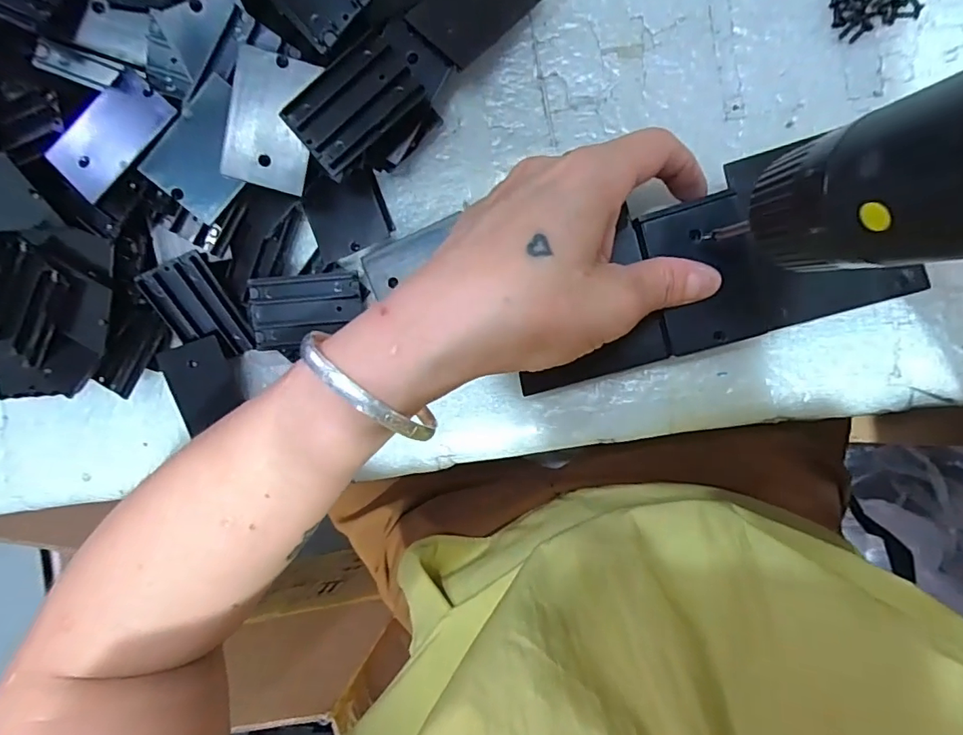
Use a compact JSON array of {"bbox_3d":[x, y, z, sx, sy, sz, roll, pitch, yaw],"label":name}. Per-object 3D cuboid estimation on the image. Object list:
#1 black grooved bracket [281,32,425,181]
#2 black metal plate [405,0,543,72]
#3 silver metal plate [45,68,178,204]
[{"bbox_3d":[-0.054,-0.113,0.221,0.055,0.004,0.032,-42,95,-1],"label":"black grooved bracket"},{"bbox_3d":[-0.003,-0.164,0.235,0.035,0.007,0.054,44,83,3],"label":"black metal plate"},{"bbox_3d":[-0.163,-0.103,0.226,0.034,0.005,0.053,39,84,4],"label":"silver metal plate"}]

